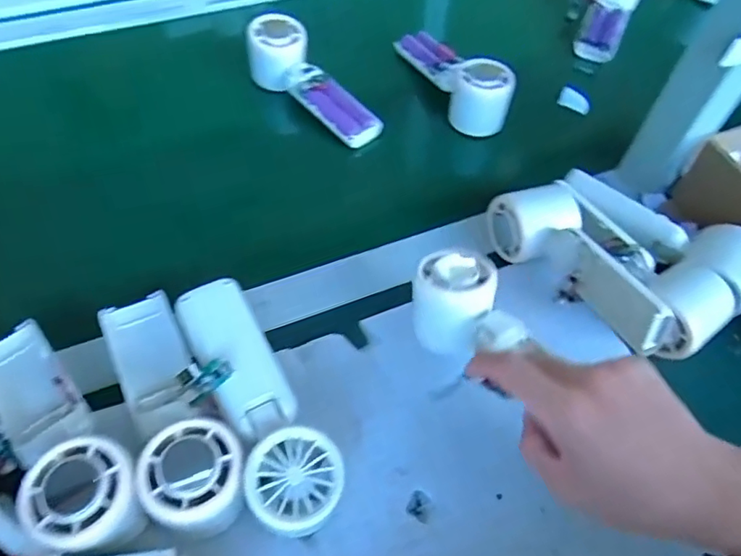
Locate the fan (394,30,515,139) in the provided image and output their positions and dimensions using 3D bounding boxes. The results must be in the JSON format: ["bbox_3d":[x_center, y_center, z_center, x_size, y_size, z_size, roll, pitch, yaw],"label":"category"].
[{"bbox_3d":[0.088,-0.221,0.571,0.054,0.059,0.157,-18,60,-15],"label":"fan"}]

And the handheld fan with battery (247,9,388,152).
[{"bbox_3d":[-0.059,-0.196,0.557,0.054,0.046,0.167,-40,80,-23],"label":"handheld fan with battery"}]

